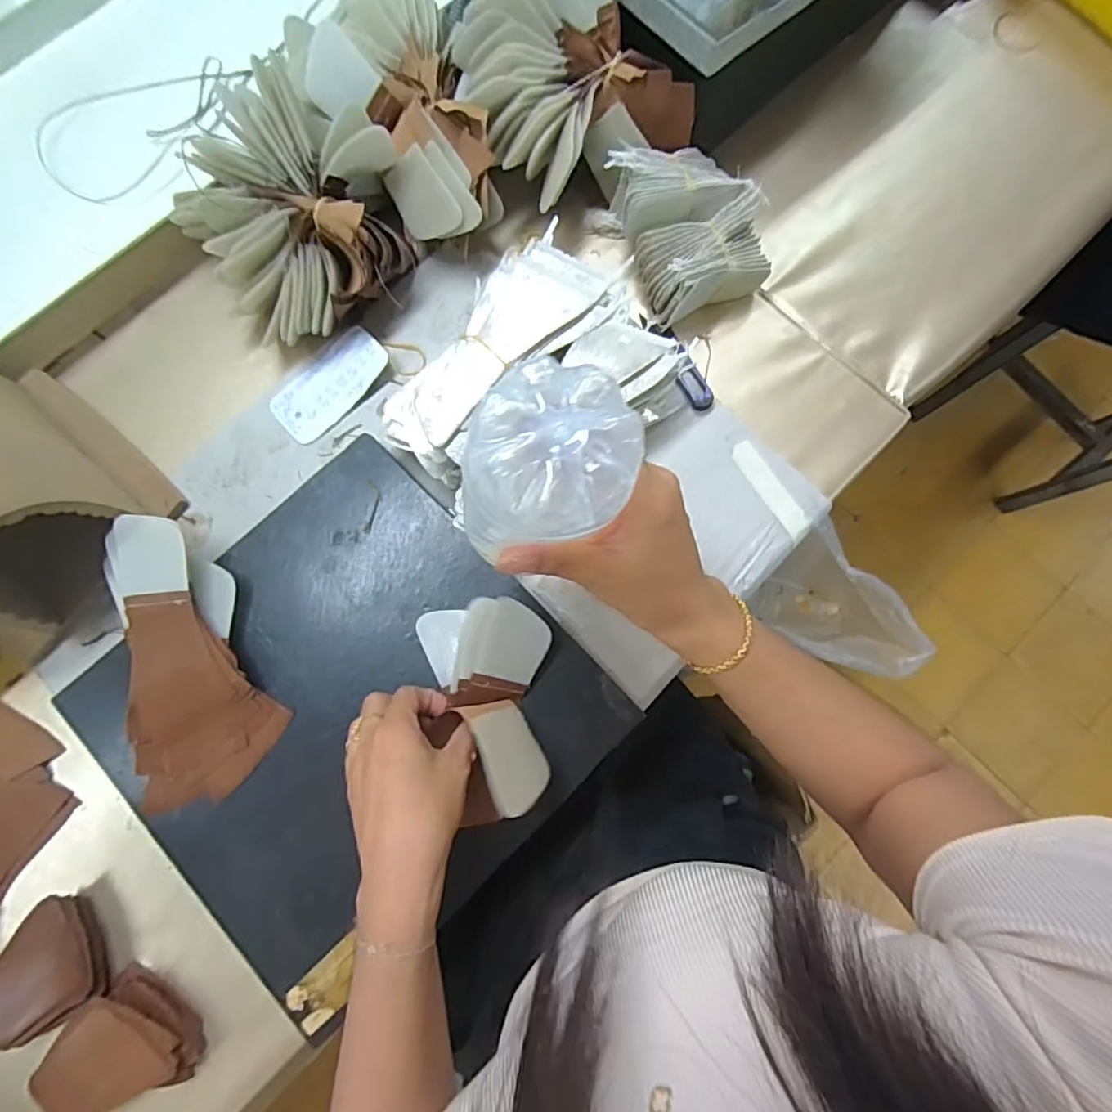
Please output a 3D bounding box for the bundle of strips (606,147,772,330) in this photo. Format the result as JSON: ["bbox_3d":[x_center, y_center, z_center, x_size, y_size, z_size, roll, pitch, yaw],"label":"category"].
[{"bbox_3d":[0.110,-0.271,0.466,0.103,0.054,0.133,-24,84,-5],"label":"bundle of strips"}]

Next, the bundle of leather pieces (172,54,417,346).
[{"bbox_3d":[-0.199,-0.264,0.438,0.157,0.098,0.153,0,80,-1],"label":"bundle of leather pieces"}]

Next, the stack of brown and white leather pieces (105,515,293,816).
[{"bbox_3d":[-0.255,0.072,0.398,0.099,0.031,0.197,-8,80,-2],"label":"stack of brown and white leather pieces"}]

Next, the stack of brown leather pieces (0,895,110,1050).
[{"bbox_3d":[-0.356,0.284,0.392,0.078,0.025,0.071,-29,82,-5],"label":"stack of brown leather pieces"}]

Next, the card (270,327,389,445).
[{"bbox_3d":[-0.188,-0.144,0.475,0.103,0.005,0.055,-45,80,-1],"label":"card"}]

